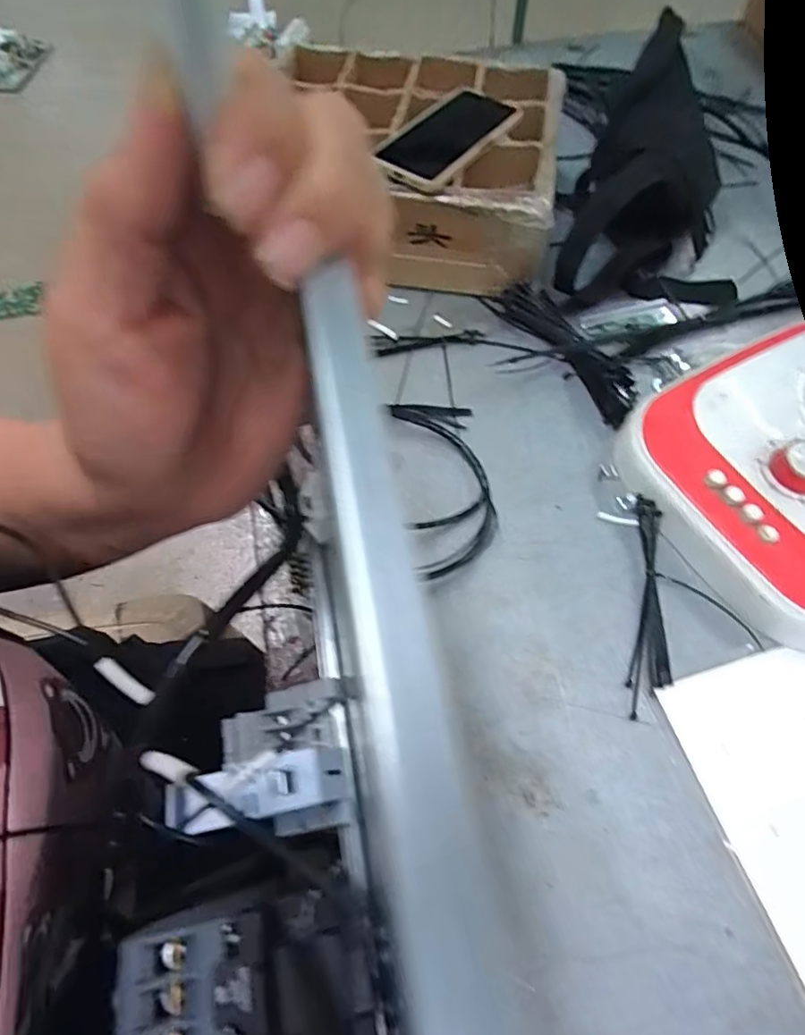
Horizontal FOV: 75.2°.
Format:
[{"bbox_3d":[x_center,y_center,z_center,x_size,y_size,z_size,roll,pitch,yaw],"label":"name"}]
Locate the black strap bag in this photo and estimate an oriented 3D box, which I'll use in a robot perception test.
[{"bbox_3d":[0.289,-0.389,0.585,0.163,0.112,0.372,17,63,9],"label":"black strap bag"}]

